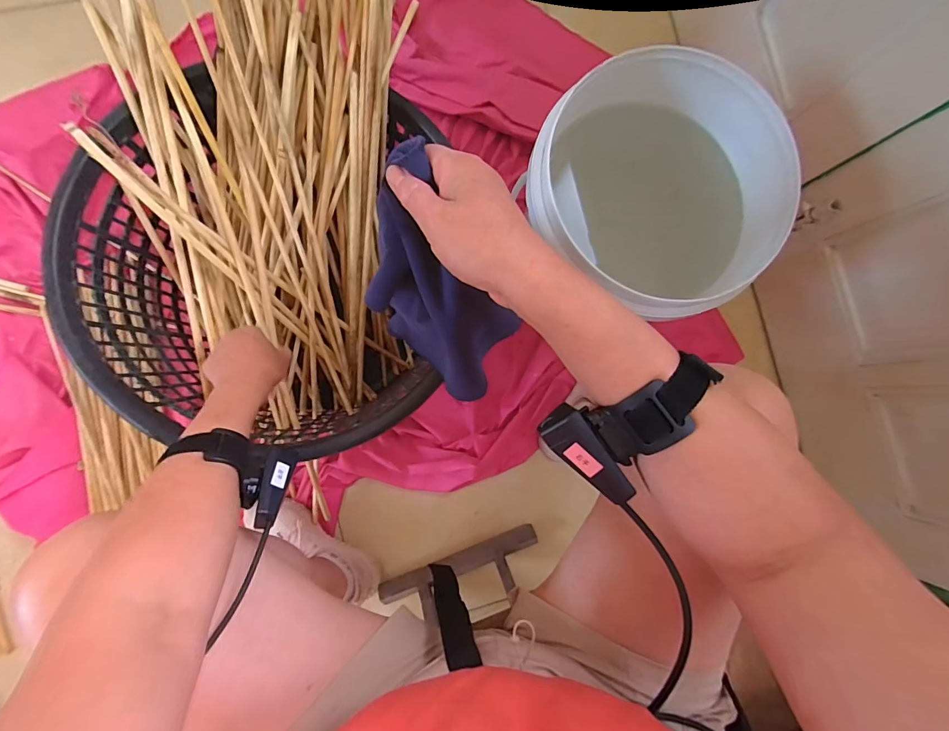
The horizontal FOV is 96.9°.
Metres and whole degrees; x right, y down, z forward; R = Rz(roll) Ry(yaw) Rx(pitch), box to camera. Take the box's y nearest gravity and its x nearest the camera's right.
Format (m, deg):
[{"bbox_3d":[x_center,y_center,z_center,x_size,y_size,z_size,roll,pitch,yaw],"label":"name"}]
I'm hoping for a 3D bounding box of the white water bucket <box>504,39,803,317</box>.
[{"bbox_3d":[0.206,-0.203,0.561,0.277,0.238,0.271,41,85,1],"label":"white water bucket"}]

